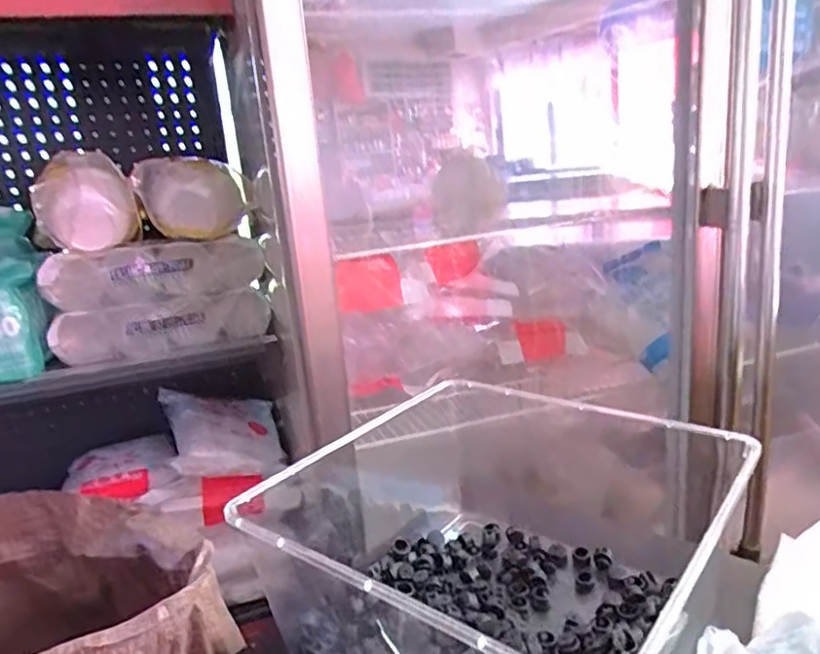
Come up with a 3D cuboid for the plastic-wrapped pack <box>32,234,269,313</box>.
[{"bbox_3d":[-0.340,-0.074,0.855,0.284,0.077,0.065,-13,18,-23],"label":"plastic-wrapped pack"}]

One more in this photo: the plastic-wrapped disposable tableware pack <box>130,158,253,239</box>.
[{"bbox_3d":[-0.297,-0.181,0.873,0.145,0.102,0.092,-10,17,-14],"label":"plastic-wrapped disposable tableware pack"}]

